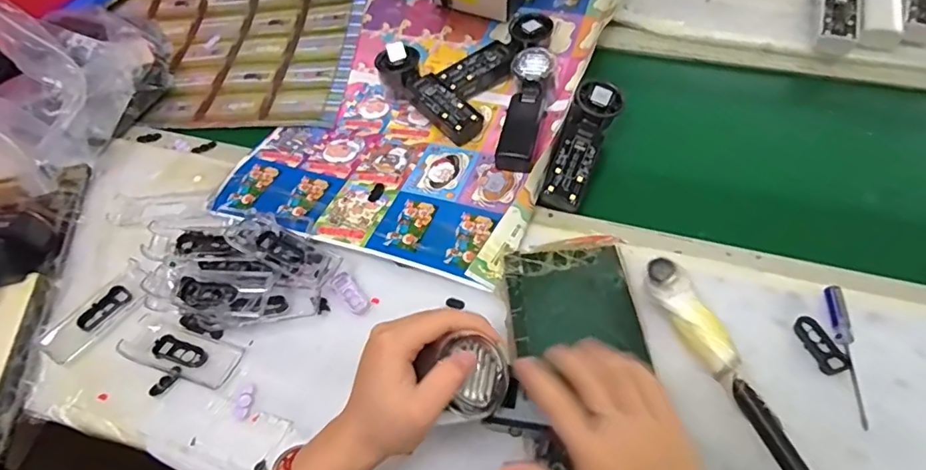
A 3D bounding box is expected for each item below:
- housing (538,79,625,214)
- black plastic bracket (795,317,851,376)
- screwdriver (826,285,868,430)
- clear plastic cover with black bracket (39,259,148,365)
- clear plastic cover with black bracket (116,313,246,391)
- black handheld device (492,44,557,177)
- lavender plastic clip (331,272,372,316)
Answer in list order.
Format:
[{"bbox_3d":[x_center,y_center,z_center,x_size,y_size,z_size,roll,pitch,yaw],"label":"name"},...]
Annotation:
[{"bbox_3d":[0.131,-0.099,0.584,0.050,0.026,0.163,18,68,17],"label":"housing"},{"bbox_3d":[0.302,0.093,0.443,0.021,0.010,0.049,-14,53,-7],"label":"black plastic bracket"},{"bbox_3d":[0.319,0.097,0.434,0.014,0.012,0.121,6,53,9],"label":"screwdriver"},{"bbox_3d":[-0.349,0.073,0.503,0.042,0.011,0.104,26,58,22],"label":"clear plastic cover with black bracket"},{"bbox_3d":[-0.255,0.104,0.474,0.112,0.014,0.043,15,55,15],"label":"clear plastic cover with black bracket"},{"bbox_3d":[0.075,-0.150,0.622,0.046,0.057,0.156,8,53,10],"label":"black handheld device"},{"bbox_3d":[-0.107,0.056,0.505,0.018,0.008,0.049,-36,58,-21],"label":"lavender plastic clip"}]

